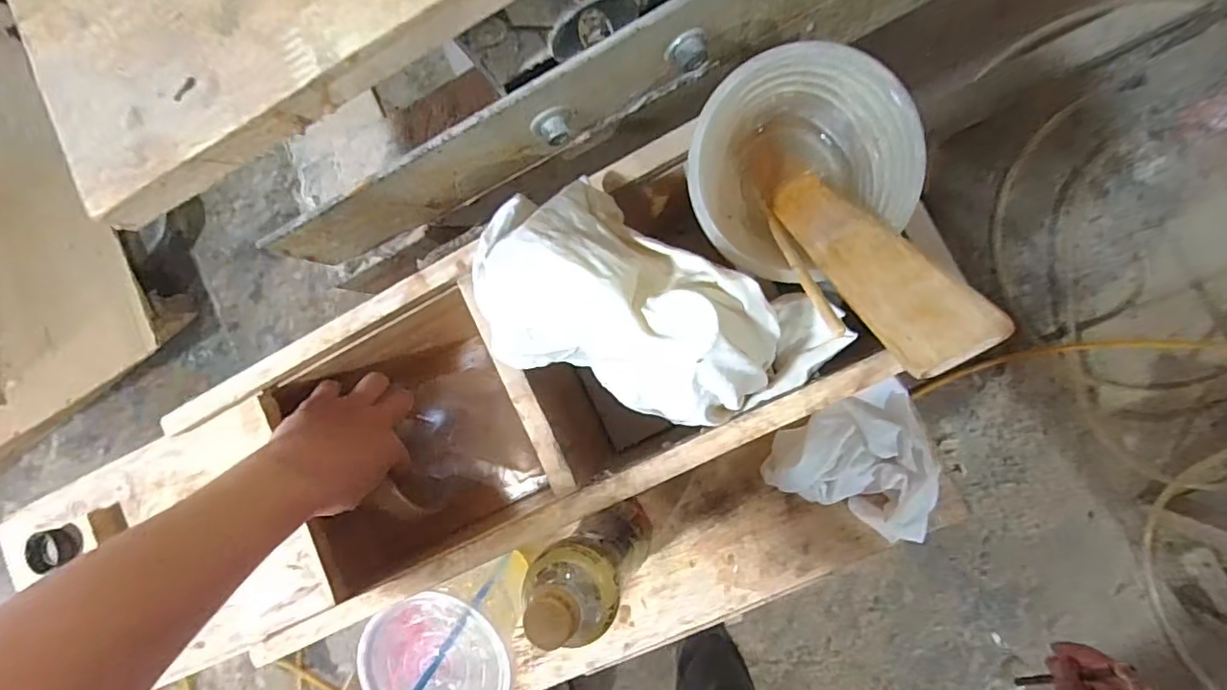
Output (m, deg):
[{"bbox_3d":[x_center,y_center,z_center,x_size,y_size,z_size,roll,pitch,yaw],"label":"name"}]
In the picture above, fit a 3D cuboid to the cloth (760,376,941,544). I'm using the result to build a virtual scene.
[{"bbox_3d":[0.200,0.108,0.488,0.127,0.035,0.120,-23,86,11],"label":"cloth"}]

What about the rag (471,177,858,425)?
[{"bbox_3d":[0.024,-0.006,0.321,0.174,0.098,0.104,31,96,10],"label":"rag"}]

